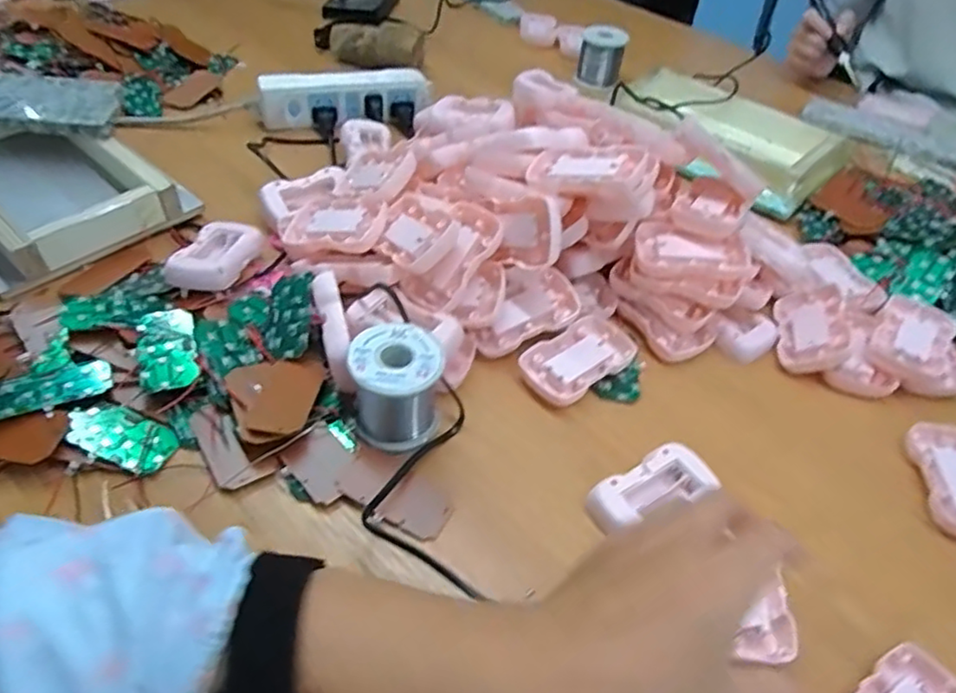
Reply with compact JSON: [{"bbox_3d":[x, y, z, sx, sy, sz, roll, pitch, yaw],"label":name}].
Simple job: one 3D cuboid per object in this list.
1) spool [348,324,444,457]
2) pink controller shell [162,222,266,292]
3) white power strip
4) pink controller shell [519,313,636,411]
[{"bbox_3d":[-0.056,0.028,0.437,0.059,0.065,0.060,3,46,-3],"label":"spool"},{"bbox_3d":[-0.214,-0.074,0.523,0.049,0.019,0.079,12,47,6],"label":"pink controller shell"},{"bbox_3d":[-0.149,-0.286,0.734,0.191,0.054,0.029,-9,48,-14],"label":"white power strip"},{"bbox_3d":[0.080,0.010,0.503,0.089,0.018,0.054,-26,54,-27],"label":"pink controller shell"}]

